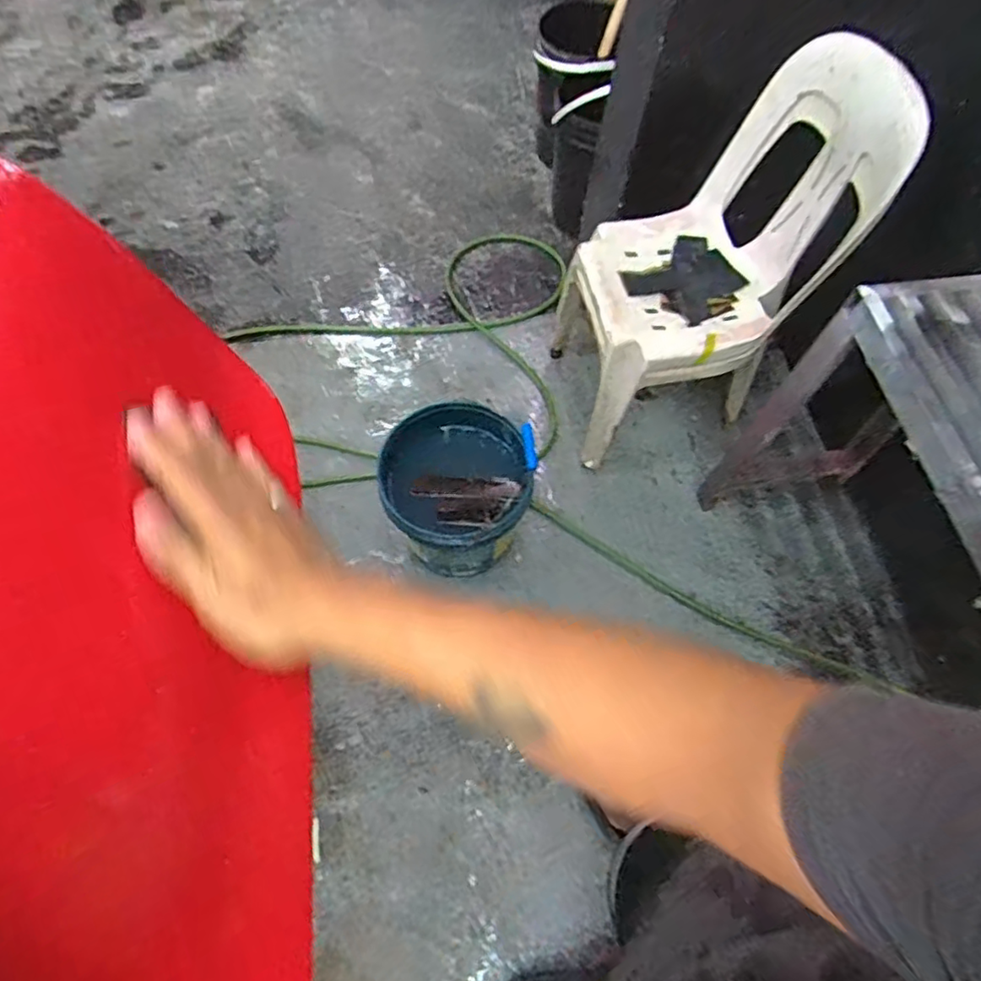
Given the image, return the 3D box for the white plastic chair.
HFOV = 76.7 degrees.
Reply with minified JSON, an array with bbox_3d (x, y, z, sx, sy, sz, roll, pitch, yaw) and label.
[{"bbox_3d":[0.426,-0.453,1.295,0.507,0.681,0.434,-18,65,-10],"label":"white plastic chair"}]

